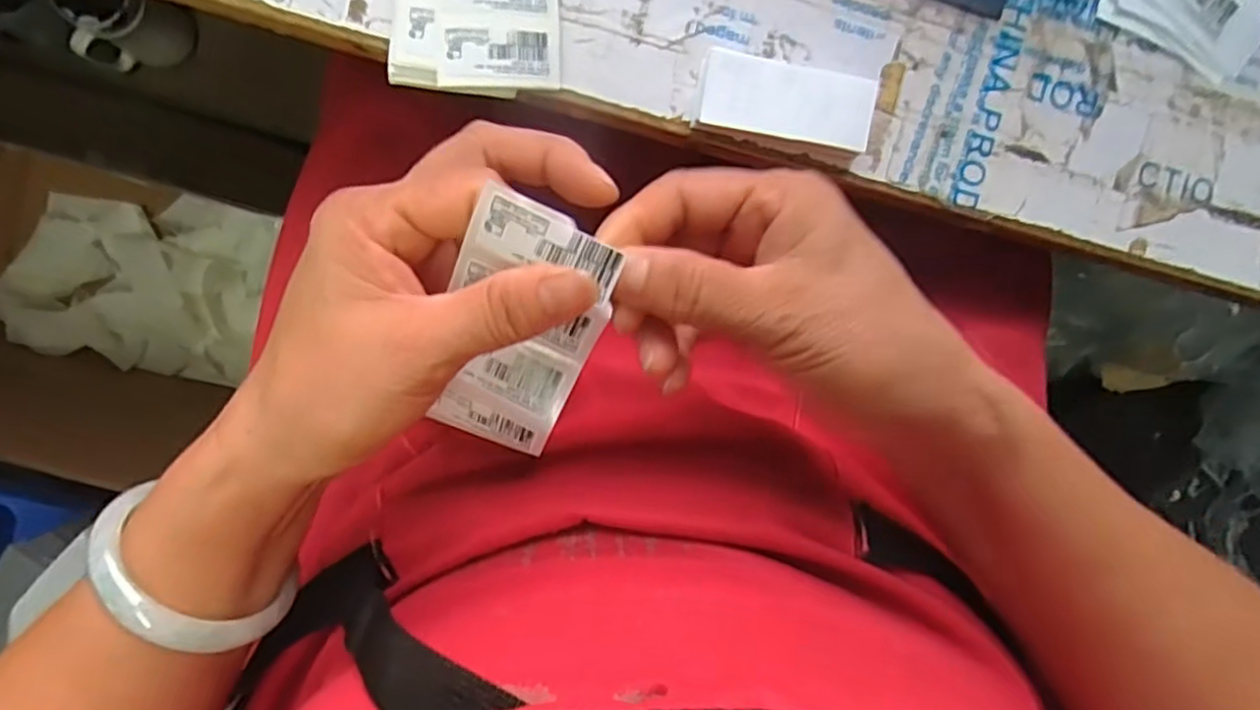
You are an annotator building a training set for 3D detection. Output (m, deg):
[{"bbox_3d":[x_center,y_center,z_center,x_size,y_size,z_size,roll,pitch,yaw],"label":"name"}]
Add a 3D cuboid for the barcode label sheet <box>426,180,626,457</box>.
[{"bbox_3d":[-0.037,-0.005,0.226,0.048,0.007,0.093,19,122,-7],"label":"barcode label sheet"}]

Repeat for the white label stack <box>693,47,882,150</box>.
[{"bbox_3d":[0.066,-0.111,0.301,0.078,0.024,0.031,6,96,-6],"label":"white label stack"}]

